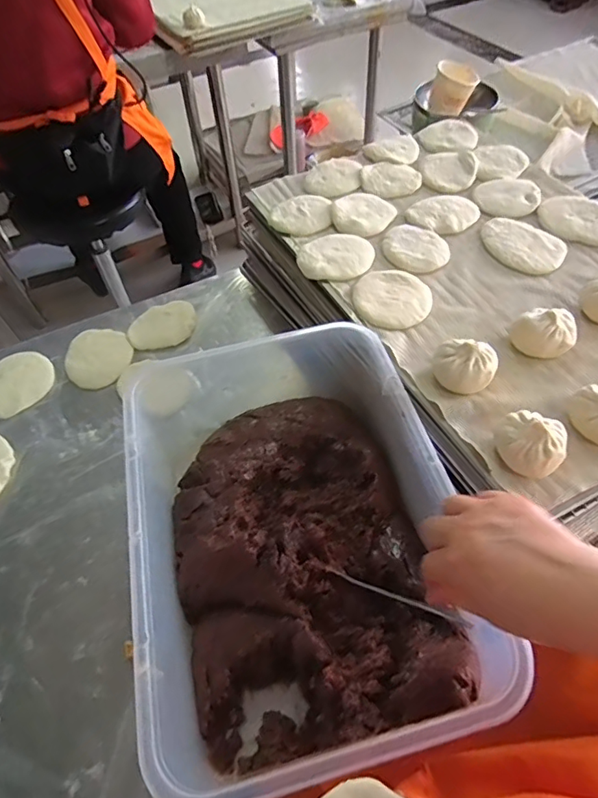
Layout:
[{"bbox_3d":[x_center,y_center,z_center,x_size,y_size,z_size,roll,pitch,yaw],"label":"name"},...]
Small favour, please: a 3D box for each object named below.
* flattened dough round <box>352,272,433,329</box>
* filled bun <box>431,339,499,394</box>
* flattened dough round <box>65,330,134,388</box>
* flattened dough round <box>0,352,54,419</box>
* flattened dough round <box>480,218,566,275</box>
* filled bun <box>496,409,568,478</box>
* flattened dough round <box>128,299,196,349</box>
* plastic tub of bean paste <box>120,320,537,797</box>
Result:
[{"bbox_3d":[0.109,-0.117,0.581,0.089,0.004,0.085,-2,54,2],"label":"flattened dough round"},{"bbox_3d":[0.164,-0.034,0.499,0.062,0.042,0.055,18,57,16],"label":"filled bun"},{"bbox_3d":[-0.279,-0.059,0.695,0.090,0.006,0.096,-2,54,2],"label":"flattened dough round"},{"bbox_3d":[-0.381,-0.022,0.673,0.097,0.010,0.091,-2,54,2],"label":"flattened dough round"},{"bbox_3d":[0.279,-0.195,0.630,0.105,0.008,0.080,34,62,25],"label":"flattened dough round"},{"bbox_3d":[0.205,0.037,0.442,0.058,0.040,0.053,-2,54,2],"label":"filled bun"},{"bbox_3d":[-0.198,-0.109,0.725,0.091,0.010,0.081,-9,54,-3],"label":"flattened dough round"},{"bbox_3d":[-0.012,0.103,0.495,0.268,0.132,0.424,-13,54,-6],"label":"plastic tub of bean paste"}]

